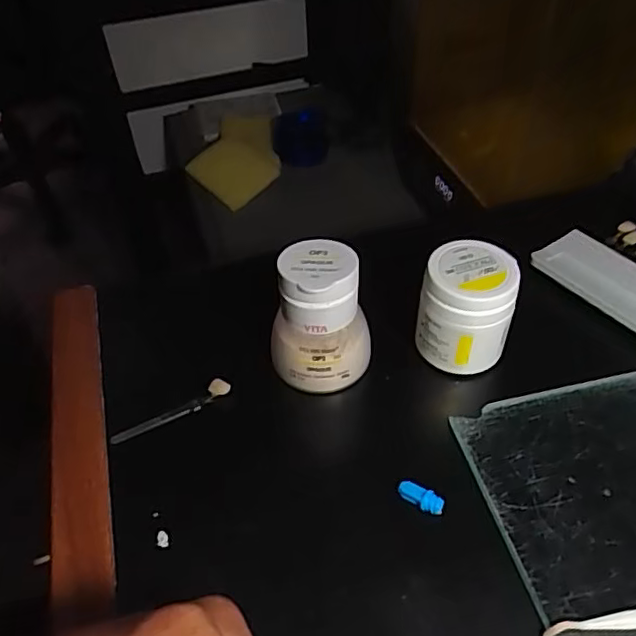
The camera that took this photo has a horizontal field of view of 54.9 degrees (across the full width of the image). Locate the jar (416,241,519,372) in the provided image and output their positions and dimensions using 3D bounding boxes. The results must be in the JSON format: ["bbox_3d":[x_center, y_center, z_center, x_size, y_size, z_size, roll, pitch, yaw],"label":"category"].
[{"bbox_3d":[0.071,-0.004,0.297,0.042,0.053,0.038,10,48,13],"label":"jar"}]

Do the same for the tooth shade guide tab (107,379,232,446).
[{"bbox_3d":[-0.071,0.045,0.295,0.059,0.013,0.006,-21,49,-16],"label":"tooth shade guide tab"}]

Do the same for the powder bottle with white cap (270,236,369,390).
[{"bbox_3d":[0.001,0.001,0.292,0.046,0.068,0.039,-1,47,2],"label":"powder bottle with white cap"}]

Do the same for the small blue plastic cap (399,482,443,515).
[{"bbox_3d":[0.043,0.075,0.256,0.019,0.007,0.006,23,52,23],"label":"small blue plastic cap"}]

